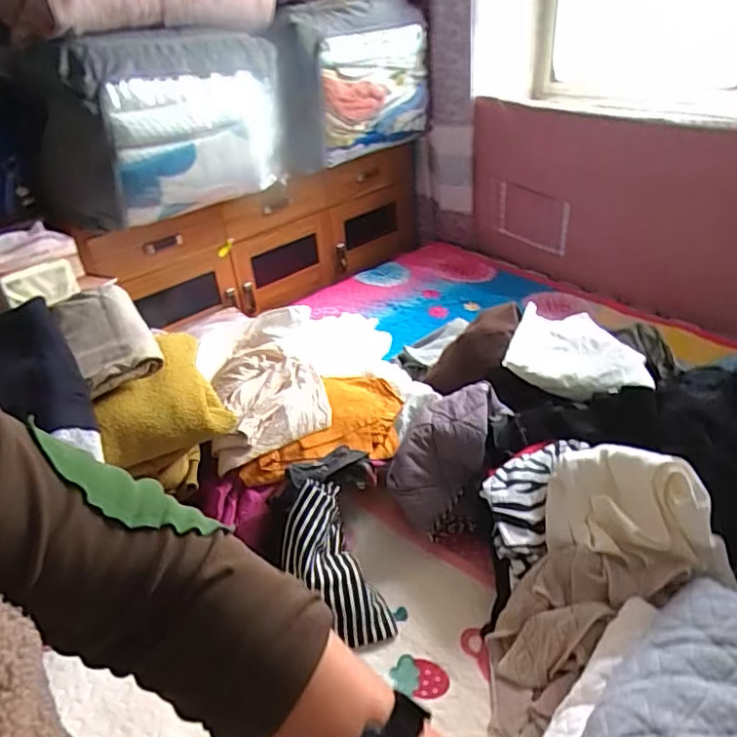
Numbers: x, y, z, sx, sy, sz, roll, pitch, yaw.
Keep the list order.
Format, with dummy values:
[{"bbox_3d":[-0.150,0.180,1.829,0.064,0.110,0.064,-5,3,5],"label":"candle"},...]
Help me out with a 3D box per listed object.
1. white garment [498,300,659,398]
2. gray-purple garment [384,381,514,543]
[{"bbox_3d":[0.444,-0.033,1.219,0.281,0.078,0.209,9,36,20],"label":"white garment"},{"bbox_3d":[0.147,0.166,1.074,0.159,0.199,0.244,12,37,24],"label":"gray-purple garment"}]

